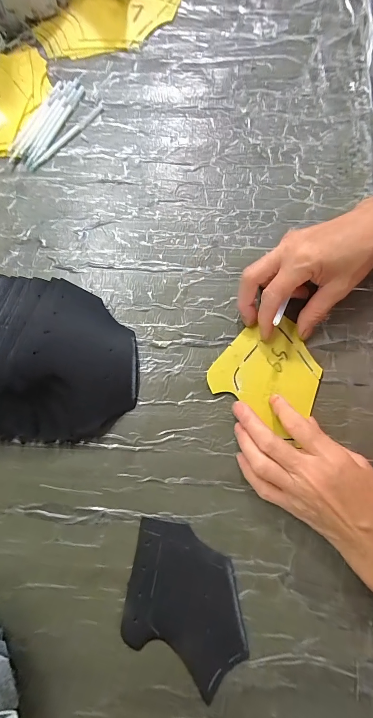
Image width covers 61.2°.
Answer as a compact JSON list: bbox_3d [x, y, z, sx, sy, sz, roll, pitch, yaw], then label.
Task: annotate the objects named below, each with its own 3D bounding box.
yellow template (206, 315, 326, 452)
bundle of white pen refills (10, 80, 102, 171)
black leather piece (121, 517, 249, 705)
[{"bbox_3d":[0.083,0.009,0.308,0.096,0.004,0.097,32,82,7],"label":"yellow template"},{"bbox_3d":[-0.150,-0.269,0.364,0.059,0.008,0.119,32,82,6],"label":"bundle of white pen refills"},{"bbox_3d":[0.000,0.211,0.275,0.104,0.004,0.117,11,80,3],"label":"black leather piece"}]

